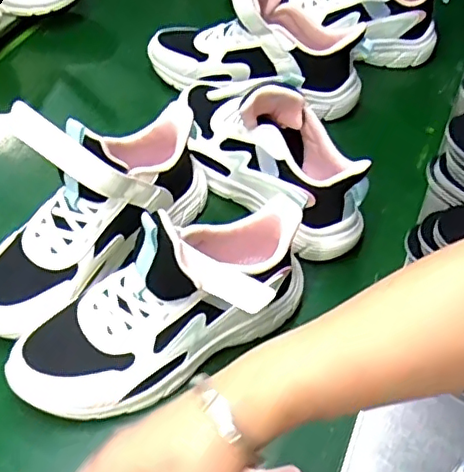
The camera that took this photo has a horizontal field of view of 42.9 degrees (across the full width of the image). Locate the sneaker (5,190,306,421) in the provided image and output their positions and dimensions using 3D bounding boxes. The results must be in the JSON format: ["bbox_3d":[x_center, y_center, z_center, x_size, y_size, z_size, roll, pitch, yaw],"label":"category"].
[{"bbox_3d":[-0.049,0.052,0.457,0.250,0.137,0.096,-15,54,-15],"label":"sneaker"}]

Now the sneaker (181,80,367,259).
[{"bbox_3d":[0.028,-0.091,0.575,0.089,0.114,0.242,-31,60,-25],"label":"sneaker"}]

